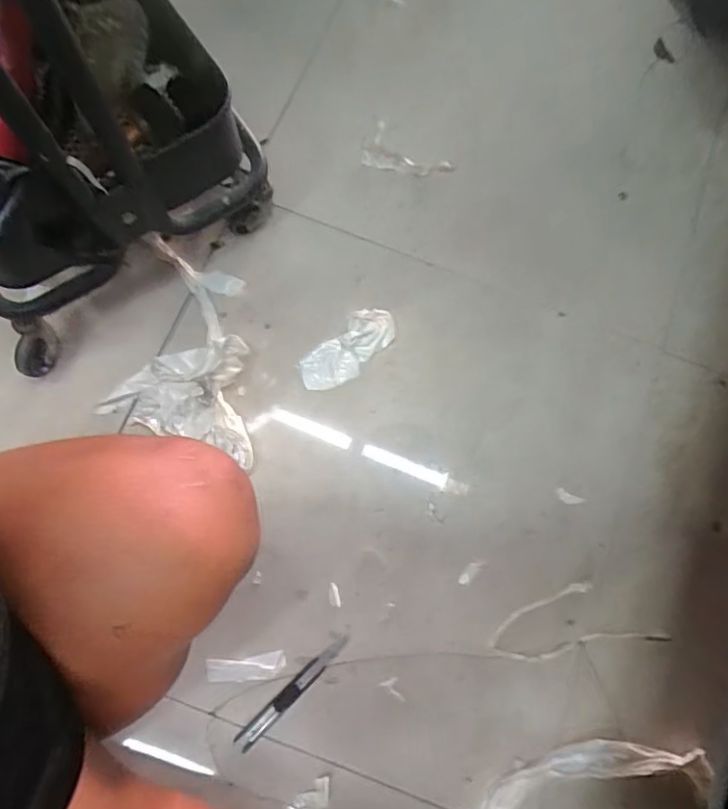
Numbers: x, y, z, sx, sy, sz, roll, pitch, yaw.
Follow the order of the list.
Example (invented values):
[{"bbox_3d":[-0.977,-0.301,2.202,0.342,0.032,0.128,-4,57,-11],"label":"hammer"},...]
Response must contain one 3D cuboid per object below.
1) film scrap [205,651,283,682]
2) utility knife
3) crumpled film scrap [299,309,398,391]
[{"bbox_3d":[-0.132,0.295,0.600,0.086,0.004,0.027,-5,77,-3],"label":"film scrap"},{"bbox_3d":[-0.078,0.317,0.597,0.154,0.007,0.021,-43,81,-10],"label":"utility knife"},{"bbox_3d":[-0.021,-0.070,0.687,0.133,0.020,0.060,-43,81,-10],"label":"crumpled film scrap"}]

